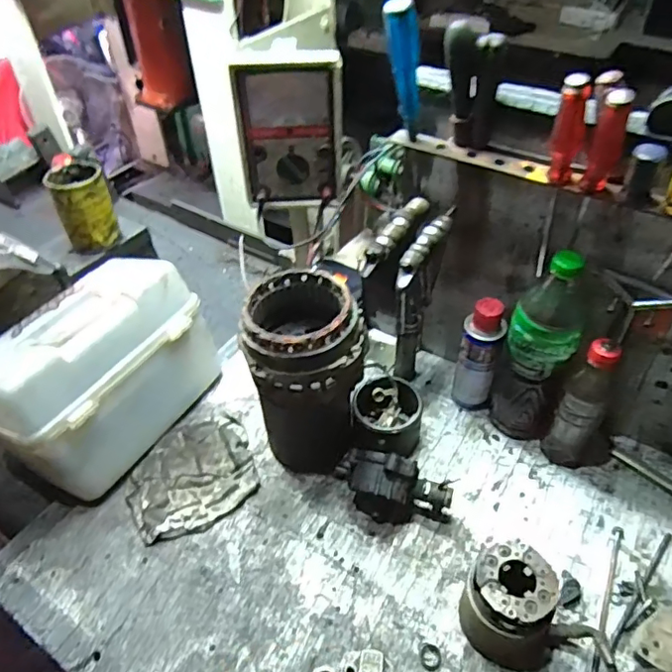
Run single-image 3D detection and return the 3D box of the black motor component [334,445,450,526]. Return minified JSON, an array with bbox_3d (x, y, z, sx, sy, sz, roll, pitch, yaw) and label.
[{"bbox_3d":[0.060,0.173,0.646,0.143,0.087,0.054,21,50,20],"label":"black motor component"}]

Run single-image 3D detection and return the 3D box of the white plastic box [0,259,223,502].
[{"bbox_3d":[-0.304,0.047,0.723,0.174,0.182,0.269,21,50,21],"label":"white plastic box"}]

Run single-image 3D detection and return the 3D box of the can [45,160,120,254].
[{"bbox_3d":[-0.377,-0.192,0.836,0.078,0.109,0.074,-23,49,-20],"label":"can"}]

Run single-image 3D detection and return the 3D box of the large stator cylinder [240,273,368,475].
[{"bbox_3d":[-0.036,0.051,0.665,0.126,0.236,0.126,-11,47,-9],"label":"large stator cylinder"}]

